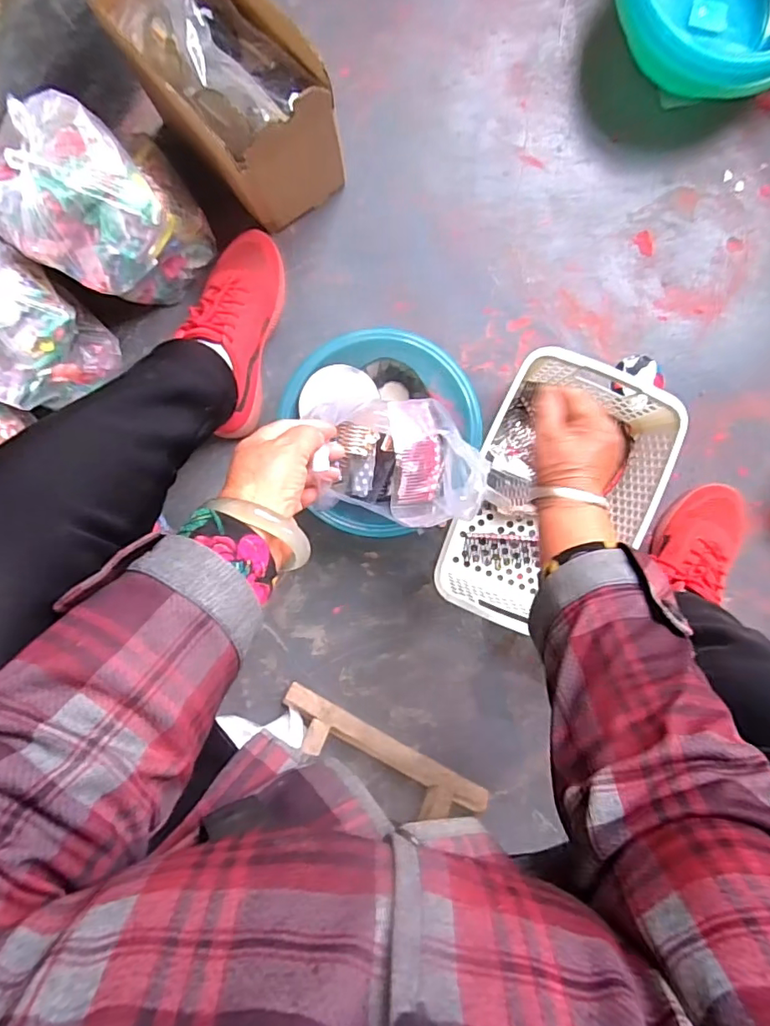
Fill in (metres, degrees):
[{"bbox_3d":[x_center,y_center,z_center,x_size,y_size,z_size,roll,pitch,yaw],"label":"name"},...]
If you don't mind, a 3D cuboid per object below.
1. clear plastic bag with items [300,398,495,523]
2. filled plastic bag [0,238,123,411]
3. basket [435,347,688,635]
[{"bbox_3d":[0.014,-0.054,0.535,0.167,0.081,0.124,1,93,1],"label":"clear plastic bag with items"},{"bbox_3d":[-0.400,-0.207,0.552,0.172,0.148,0.131,40,93,-1],"label":"filled plastic bag"},{"bbox_3d":[0.192,-0.018,0.620,0.195,0.101,0.298,22,93,0],"label":"basket"}]

